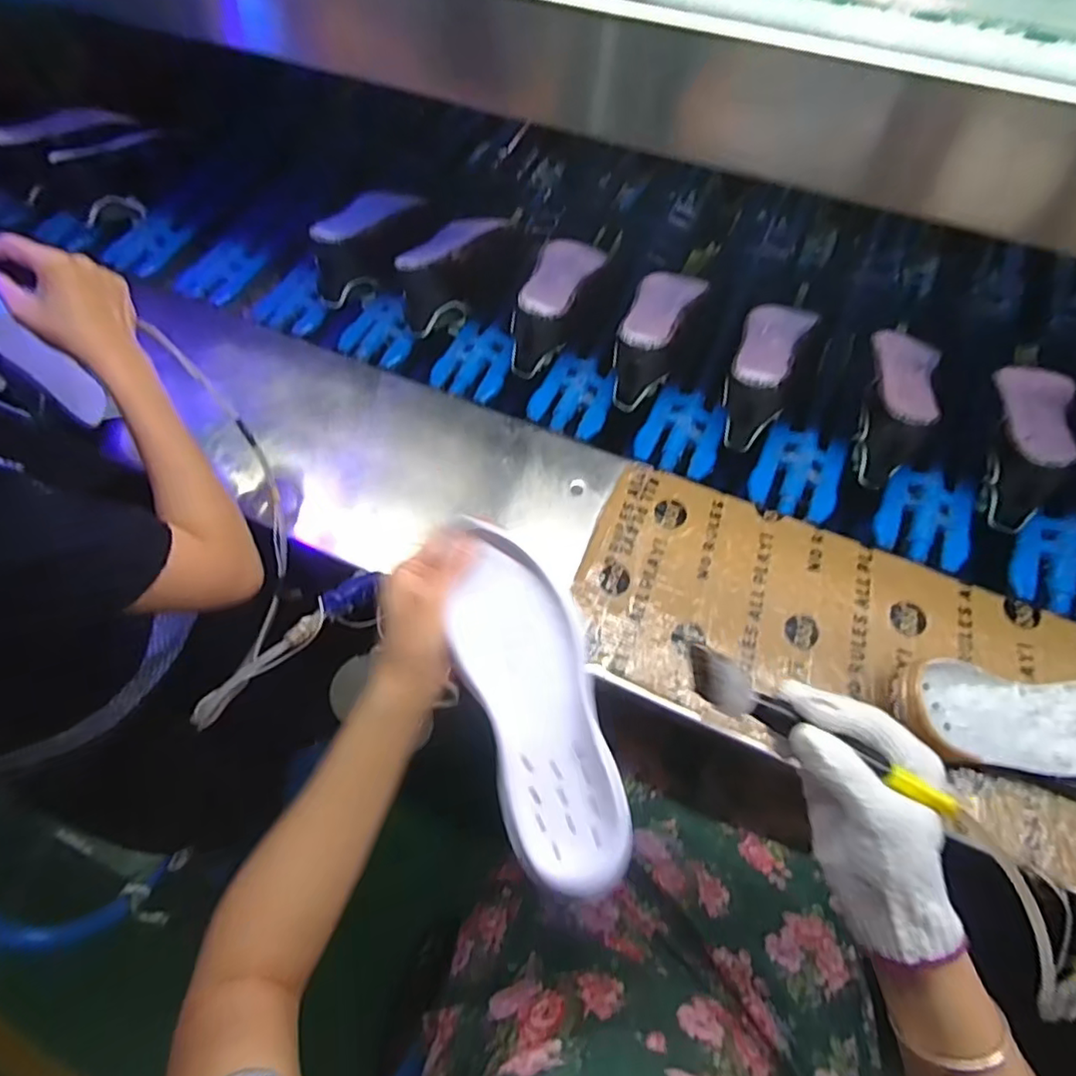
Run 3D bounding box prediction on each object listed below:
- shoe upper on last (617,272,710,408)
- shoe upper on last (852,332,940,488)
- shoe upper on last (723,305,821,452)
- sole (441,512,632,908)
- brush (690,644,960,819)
[{"bbox_3d":[0.141,-0.254,0.725,0.075,0.095,0.213,23,68,14],"label":"shoe upper on last"},{"bbox_3d":[0.405,-0.154,0.678,0.071,0.099,0.208,18,67,11],"label":"shoe upper on last"},{"bbox_3d":[0.263,-0.196,0.694,0.073,0.097,0.199,21,67,13],"label":"shoe upper on last"},{"bbox_3d":[-0.002,0.110,0.415,0.082,0.021,0.241,-16,79,-4],"label":"sole"},{"bbox_3d":[0.164,0.116,0.359,0.164,0.022,0.024,27,69,16],"label":"brush"}]

